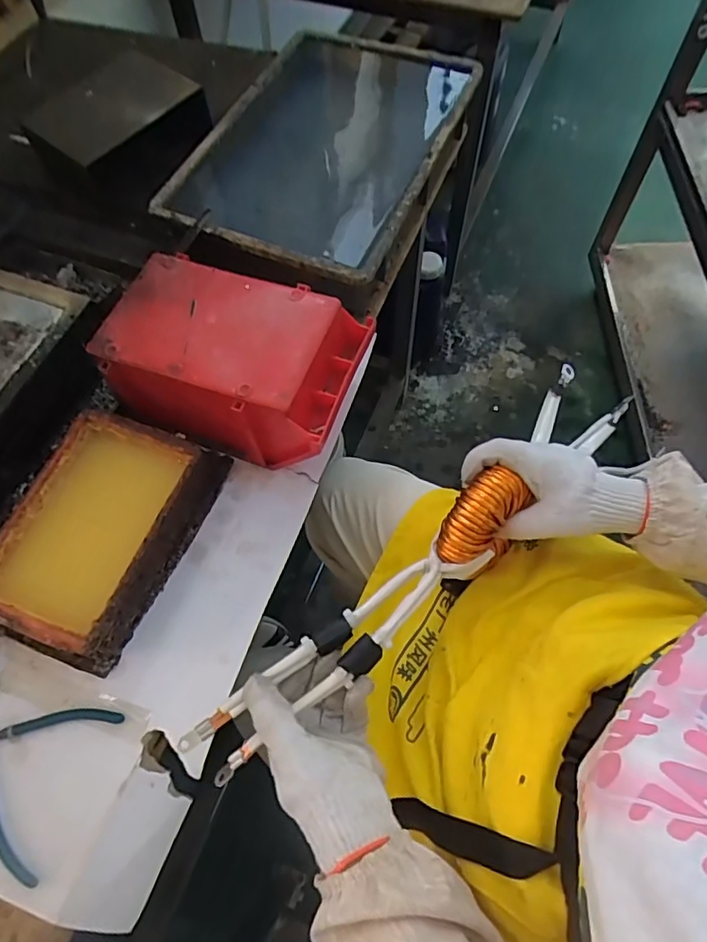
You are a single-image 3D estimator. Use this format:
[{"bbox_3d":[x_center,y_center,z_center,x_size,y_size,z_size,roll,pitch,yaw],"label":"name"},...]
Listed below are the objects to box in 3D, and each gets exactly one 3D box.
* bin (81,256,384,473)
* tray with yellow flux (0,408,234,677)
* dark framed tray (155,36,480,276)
[{"bbox_3d":[-0.115,-0.107,0.556,0.235,0.119,0.151,18,66,10],"label":"bin"},{"bbox_3d":[-0.232,0.053,0.512,0.136,0.068,0.230,19,66,11],"label":"tray with yellow flux"},{"bbox_3d":[-0.034,-0.438,0.748,0.320,0.078,0.468,21,63,14],"label":"dark framed tray"}]

